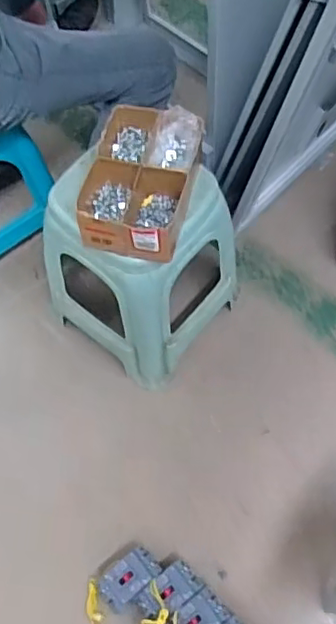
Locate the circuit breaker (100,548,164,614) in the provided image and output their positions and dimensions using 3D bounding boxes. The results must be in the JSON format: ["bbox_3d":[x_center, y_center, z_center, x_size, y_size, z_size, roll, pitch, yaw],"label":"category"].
[{"bbox_3d":[-0.079,0.574,1.303,0.133,0.067,0.079,-39,70,-16],"label":"circuit breaker"}]

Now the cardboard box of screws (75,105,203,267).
[{"bbox_3d":[-0.046,-0.257,1.158,0.193,0.086,0.302,13,66,7],"label":"cardboard box of screws"}]

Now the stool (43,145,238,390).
[{"bbox_3d":[-0.057,-0.121,1.403,0.346,0.494,0.377,36,70,16],"label":"stool"}]

